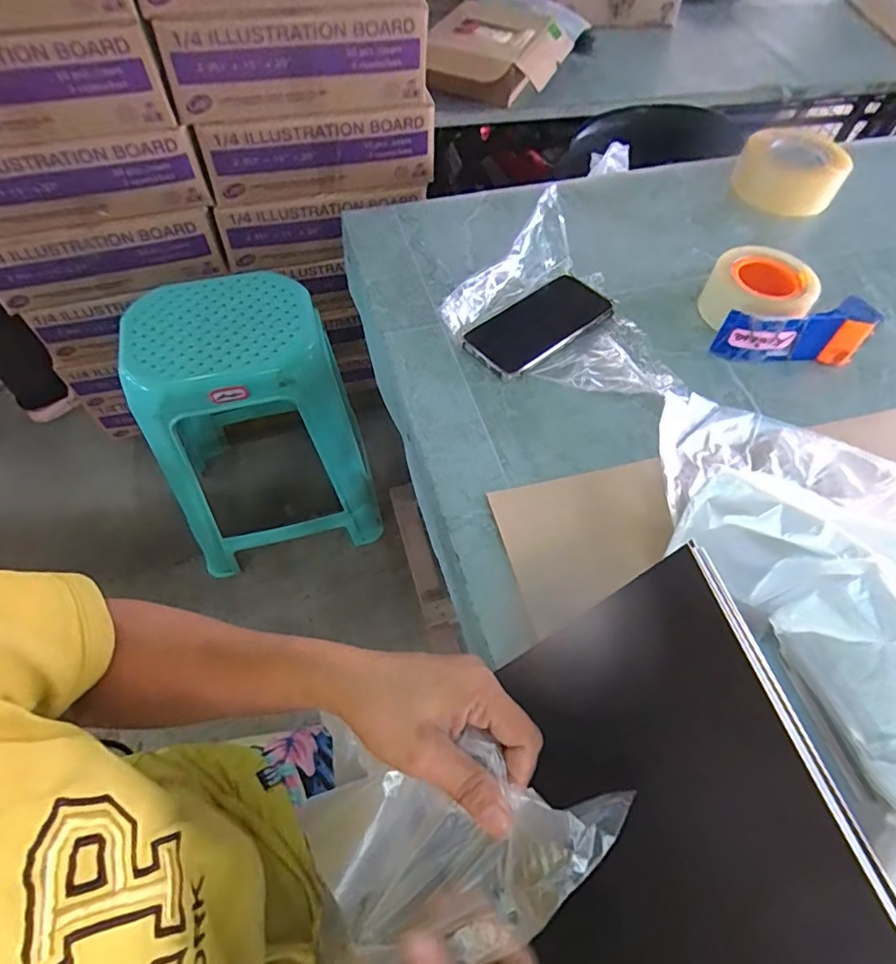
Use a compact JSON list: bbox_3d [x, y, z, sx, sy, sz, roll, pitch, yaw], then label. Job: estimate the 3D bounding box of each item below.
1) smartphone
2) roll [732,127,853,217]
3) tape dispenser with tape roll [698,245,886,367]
[{"bbox_3d":[0.101,-0.172,0.594,0.169,0.008,0.080,-36,66,-22],"label":"smartphone"},{"bbox_3d":[0.476,-0.432,0.769,0.135,0.050,0.135,1,58,-2],"label":"roll"},{"bbox_3d":[0.357,-0.190,0.603,0.147,0.066,0.125,3,58,-1],"label":"tape dispenser with tape roll"}]

